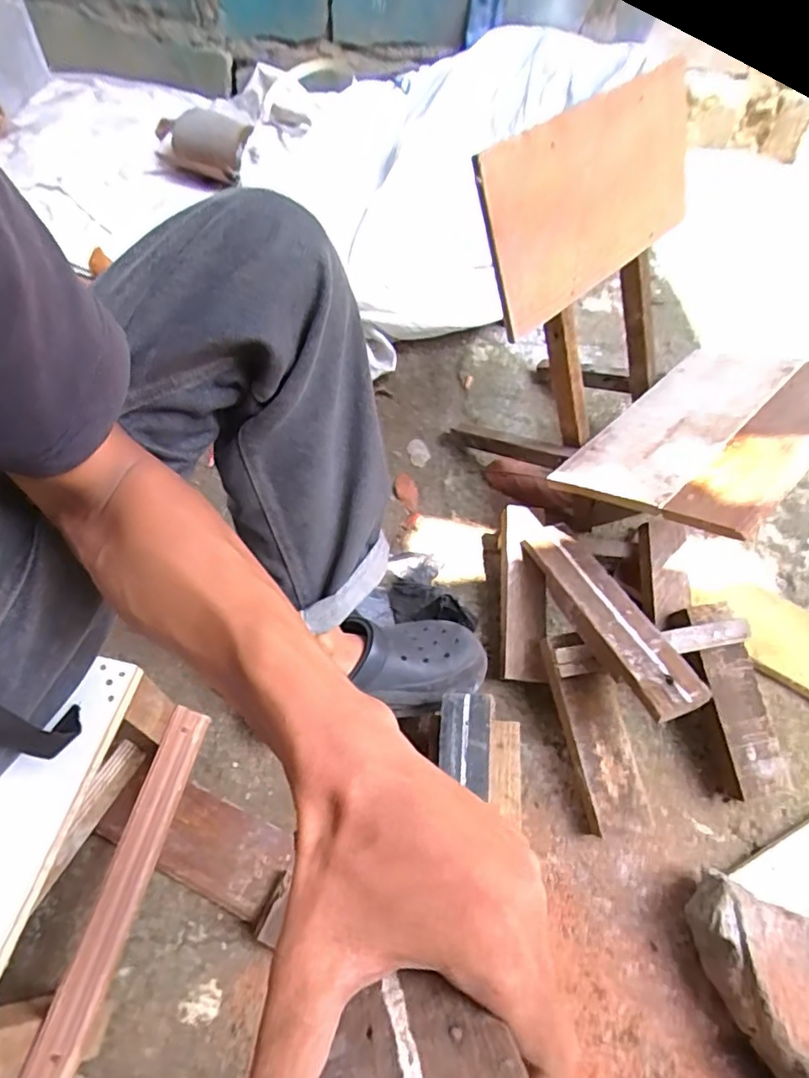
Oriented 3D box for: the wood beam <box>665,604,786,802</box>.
[{"bbox_3d":[0.376,0.190,0.702,0.077,0.066,0.216,-10,78,-10],"label":"wood beam"}]

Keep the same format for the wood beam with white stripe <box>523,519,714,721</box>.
[{"bbox_3d":[0.226,0.084,0.667,0.071,0.041,0.271,-18,46,-14],"label":"wood beam with white stripe"}]

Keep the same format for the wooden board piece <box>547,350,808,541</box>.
[{"bbox_3d":[0.364,-0.133,0.696,0.333,0.019,0.226,-39,41,-25],"label":"wooden board piece"}]

